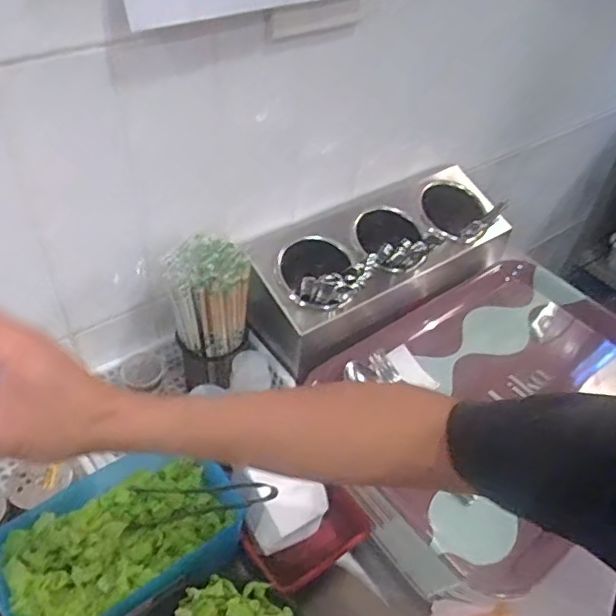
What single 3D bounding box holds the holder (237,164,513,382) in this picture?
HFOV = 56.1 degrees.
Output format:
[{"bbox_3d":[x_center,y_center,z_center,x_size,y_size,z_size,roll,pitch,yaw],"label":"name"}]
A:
[{"bbox_3d":[0.101,-0.076,0.796,0.380,0.127,0.157,-26,53,-28],"label":"holder"}]

